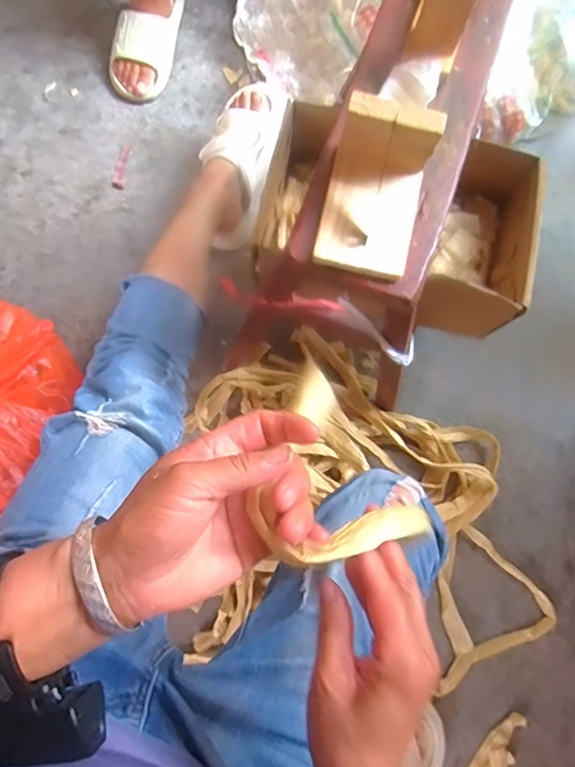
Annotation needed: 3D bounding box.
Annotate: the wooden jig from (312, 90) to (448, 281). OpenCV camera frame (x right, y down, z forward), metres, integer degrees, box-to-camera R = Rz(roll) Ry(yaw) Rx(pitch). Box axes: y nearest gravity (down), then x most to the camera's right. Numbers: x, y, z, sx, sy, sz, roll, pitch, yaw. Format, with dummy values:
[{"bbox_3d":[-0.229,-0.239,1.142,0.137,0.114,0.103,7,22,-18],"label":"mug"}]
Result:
[{"bbox_3d":[0.069,-0.150,0.417,0.074,0.063,0.111,14,77,2],"label":"wooden jig"}]

